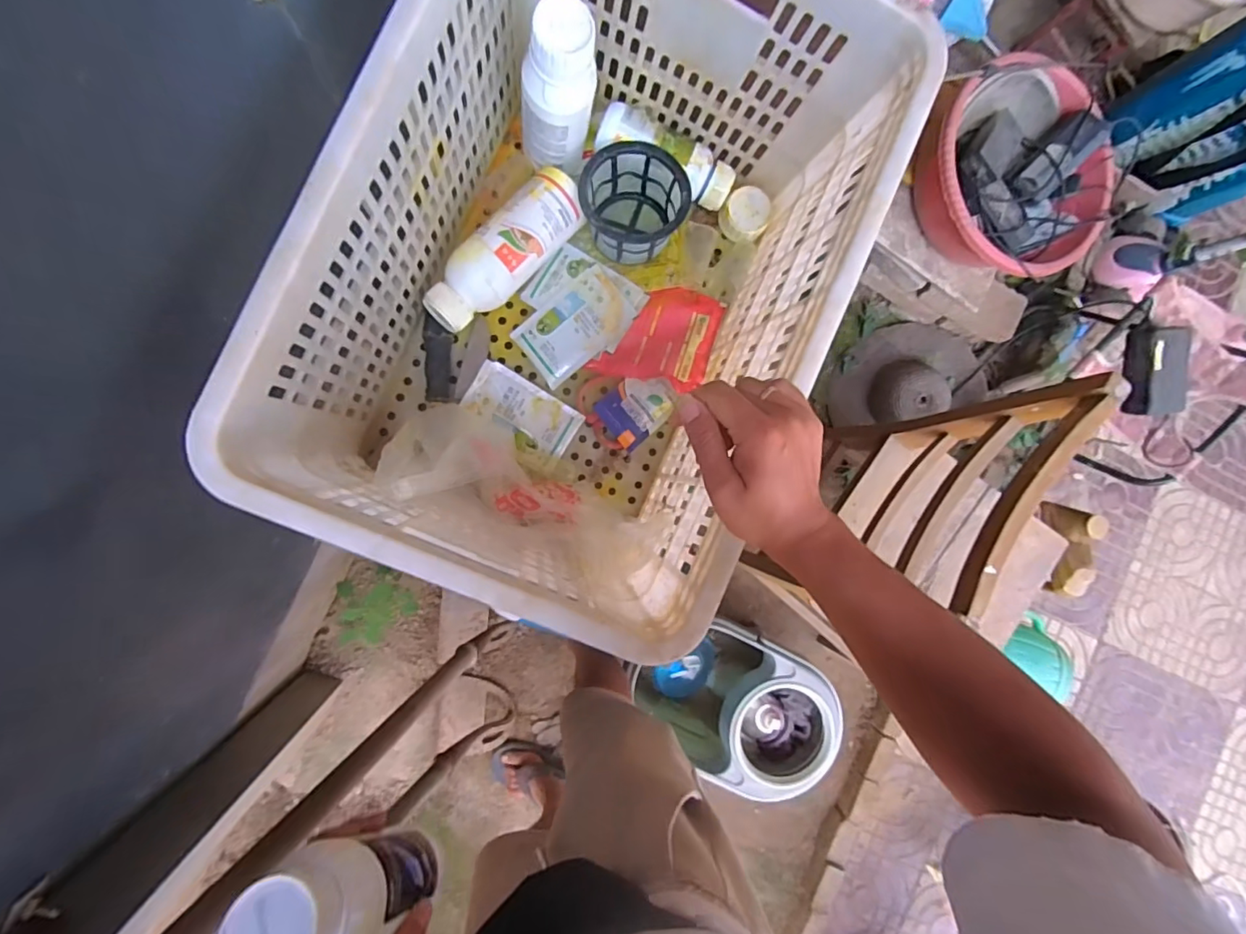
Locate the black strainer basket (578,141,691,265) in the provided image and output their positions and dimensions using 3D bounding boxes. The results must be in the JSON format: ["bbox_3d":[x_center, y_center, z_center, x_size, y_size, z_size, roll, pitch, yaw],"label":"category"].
[{"bbox_3d":[0.007,-0.289,0.617,0.108,0.074,0.108,0,90,-9],"label":"black strainer basket"}]

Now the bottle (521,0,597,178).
[{"bbox_3d":[-0.063,-0.353,0.533,0.069,0.168,0.057,5,90,-9],"label":"bottle"}]

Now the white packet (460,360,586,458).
[{"bbox_3d":[-0.110,-0.067,0.632,0.124,0.017,0.062,32,86,-8],"label":"white packet"}]

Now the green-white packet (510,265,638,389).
[{"bbox_3d":[-0.054,-0.158,0.628,0.126,0.010,0.082,-37,86,9],"label":"green-white packet"}]

